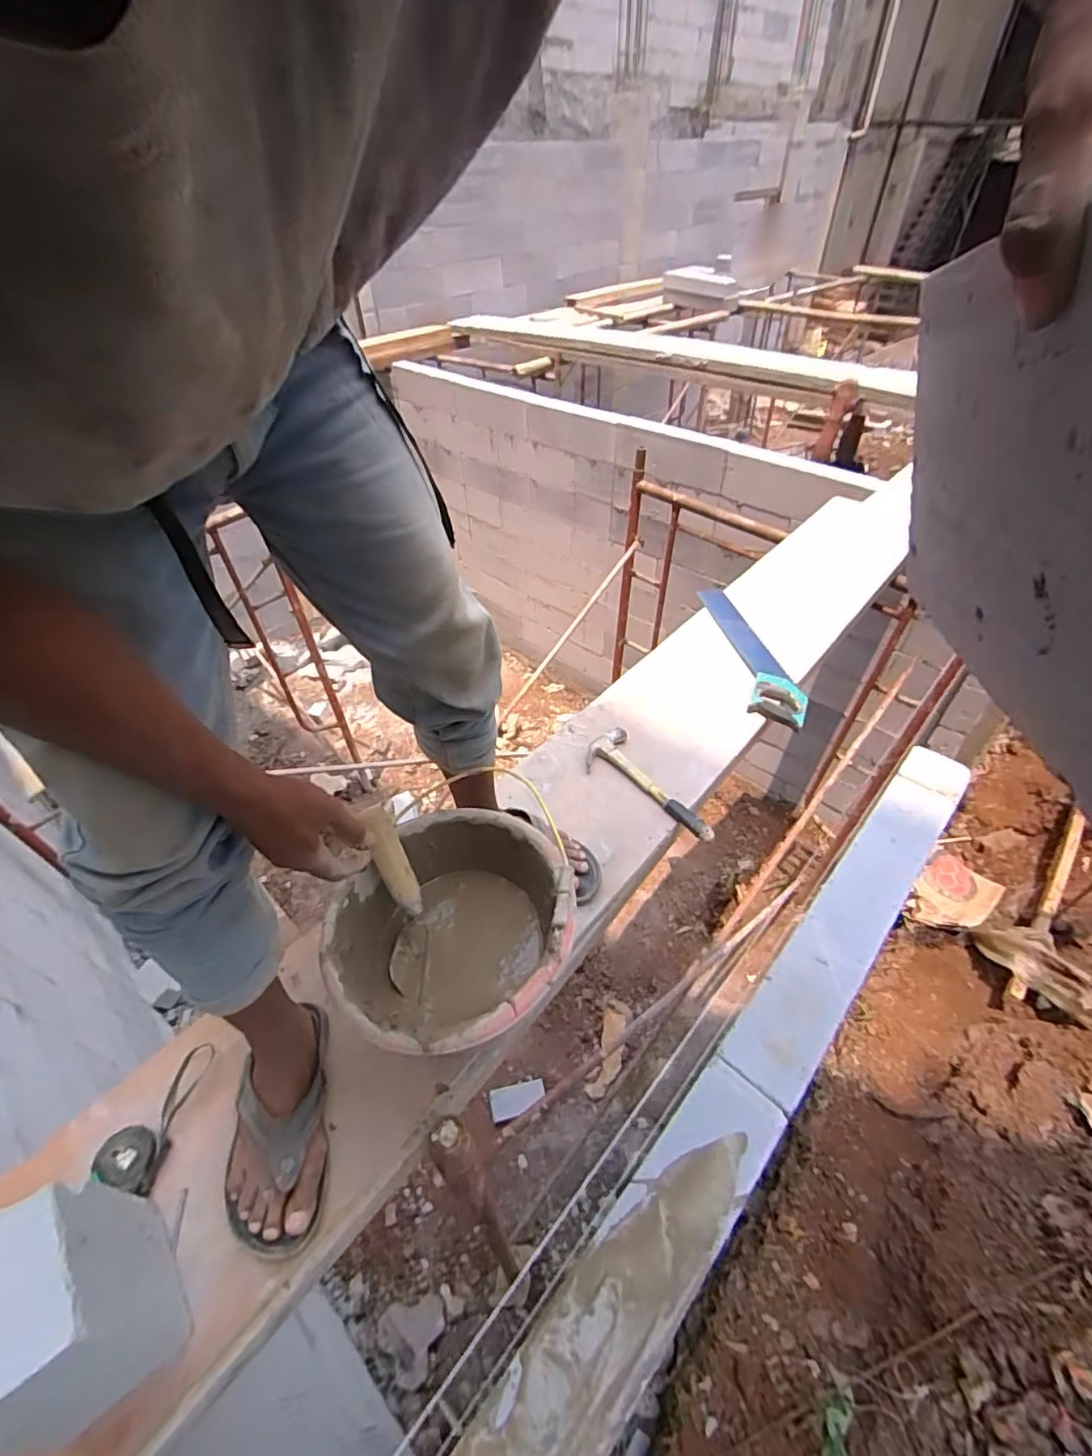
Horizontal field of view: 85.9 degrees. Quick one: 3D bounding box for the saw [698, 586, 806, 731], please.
[{"bbox_3d":[0.451,-0.180,1.314,0.104,0.032,0.500,-3,44,-1],"label":"saw"}]

